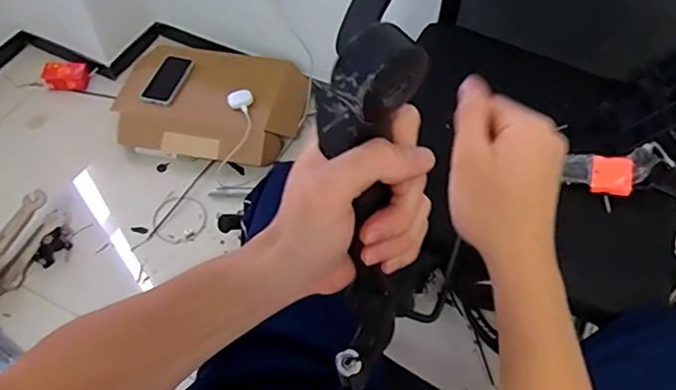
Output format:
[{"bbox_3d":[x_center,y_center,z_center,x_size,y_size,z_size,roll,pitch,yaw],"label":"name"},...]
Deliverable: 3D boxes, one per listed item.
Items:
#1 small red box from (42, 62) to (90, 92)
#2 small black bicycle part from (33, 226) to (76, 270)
[{"bbox_3d":[-0.711,-0.307,1.463,0.115,0.072,0.053,-6,55,-5],"label":"small red box"},{"bbox_3d":[-0.613,0.109,1.213,0.044,0.038,0.096,27,58,17],"label":"small black bicycle part"}]

